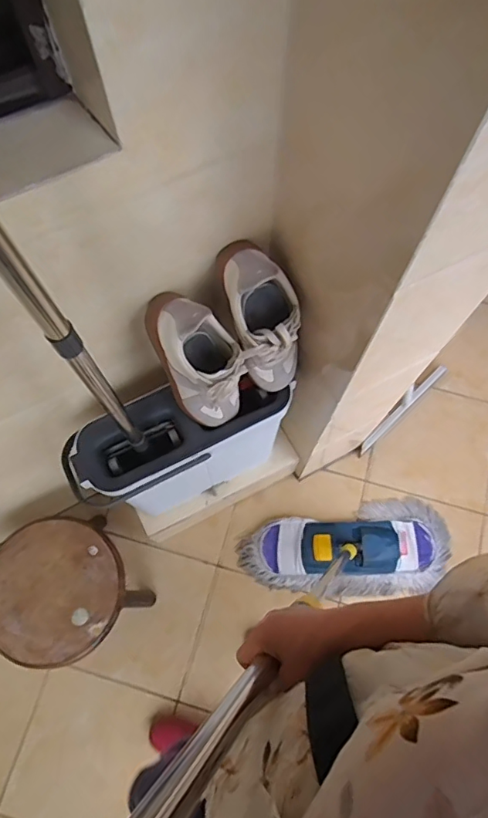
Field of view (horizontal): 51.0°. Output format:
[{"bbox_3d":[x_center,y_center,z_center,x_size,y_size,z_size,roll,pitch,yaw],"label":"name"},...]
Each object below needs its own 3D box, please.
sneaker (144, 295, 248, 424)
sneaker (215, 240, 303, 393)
[{"bbox_3d":[-0.053,-0.053,0.717,0.098,0.224,0.096,-29,41,-10],"label":"sneaker"},{"bbox_3d":[0.026,-0.104,0.701,0.093,0.233,0.113,-24,38,-9],"label":"sneaker"}]

